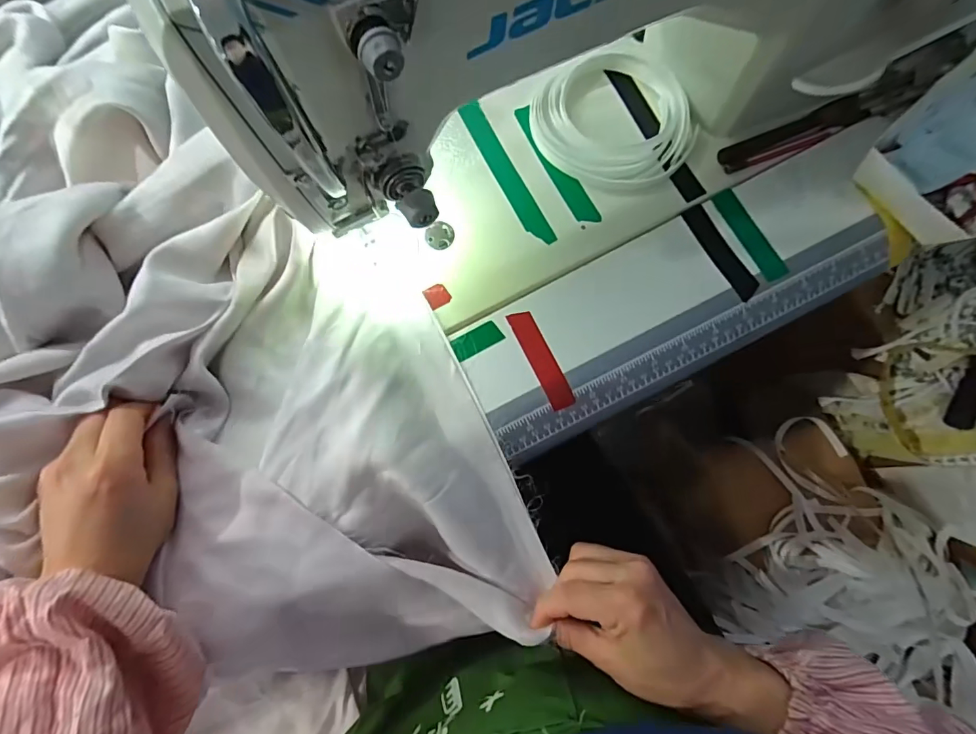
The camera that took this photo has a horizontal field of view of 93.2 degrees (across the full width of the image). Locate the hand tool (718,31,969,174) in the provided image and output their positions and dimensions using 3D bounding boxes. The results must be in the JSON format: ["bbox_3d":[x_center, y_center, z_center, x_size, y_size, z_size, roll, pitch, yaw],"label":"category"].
[{"bbox_3d":[0.270,-0.193,0.345,0.202,0.016,0.033,-28,79,-4],"label":"hand tool"}]

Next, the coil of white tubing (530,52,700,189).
[{"bbox_3d":[0.094,-0.186,0.350,0.100,0.017,0.113,-32,79,-5],"label":"coil of white tubing"}]

